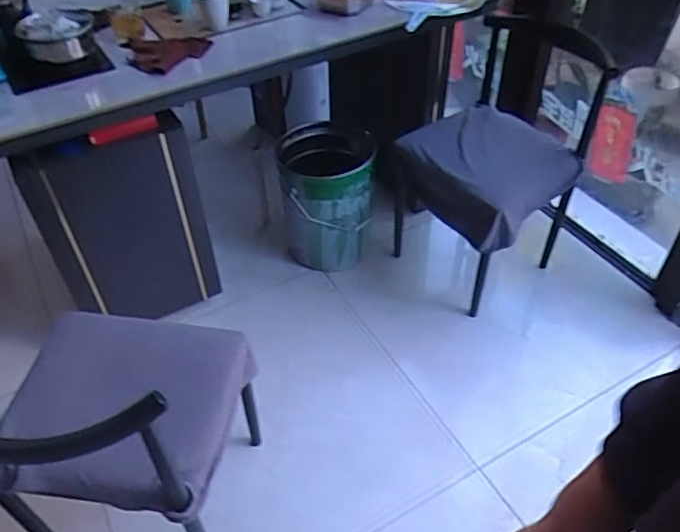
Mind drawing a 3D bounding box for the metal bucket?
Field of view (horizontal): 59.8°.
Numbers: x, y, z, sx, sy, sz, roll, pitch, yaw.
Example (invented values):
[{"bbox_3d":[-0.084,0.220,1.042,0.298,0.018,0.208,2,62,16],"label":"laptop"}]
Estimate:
[{"bbox_3d":[-0.039,-0.210,1.858,0.284,0.384,0.296,-1,44,1],"label":"metal bucket"}]

